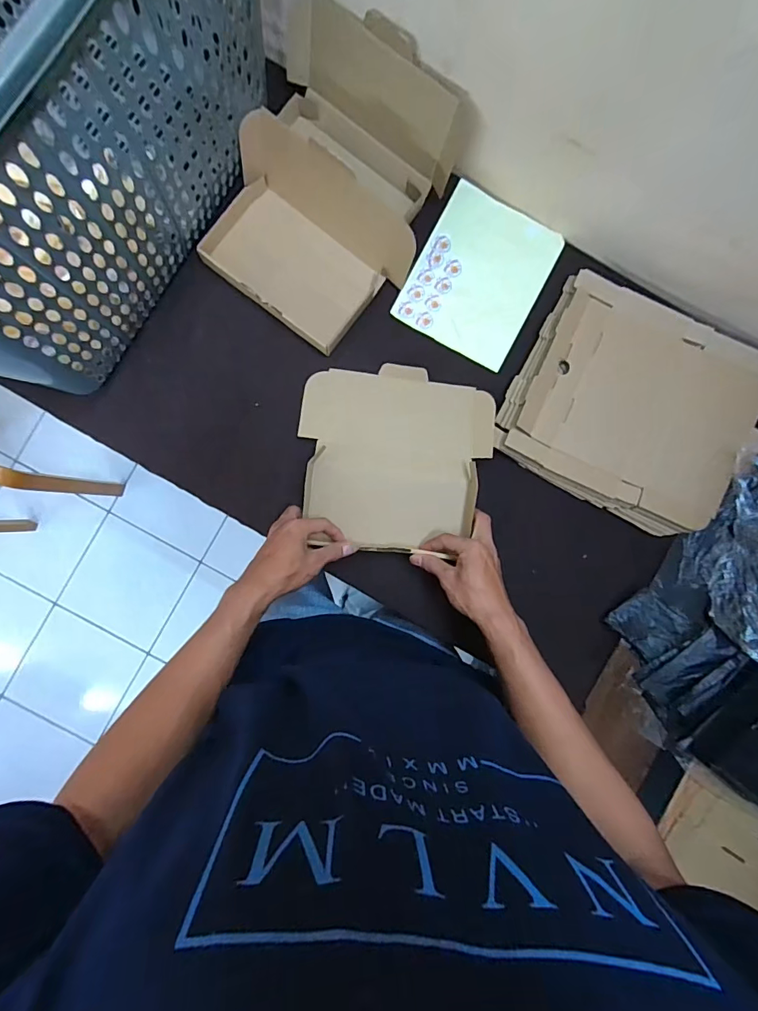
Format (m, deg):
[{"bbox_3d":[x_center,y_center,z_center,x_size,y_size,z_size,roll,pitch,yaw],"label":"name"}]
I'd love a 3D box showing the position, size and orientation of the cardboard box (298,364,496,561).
[{"bbox_3d":[0.020,-0.061,0.573,0.236,0.040,0.228,6,89,-2],"label":"cardboard box"}]

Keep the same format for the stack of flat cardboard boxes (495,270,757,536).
[{"bbox_3d":[0.334,-0.127,0.591,0.304,0.031,0.264,29,88,-2],"label":"stack of flat cardboard boxes"}]

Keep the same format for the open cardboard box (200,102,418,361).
[{"bbox_3d":[-0.095,-0.316,0.547,0.234,0.096,0.166,37,88,-2],"label":"open cardboard box"}]

